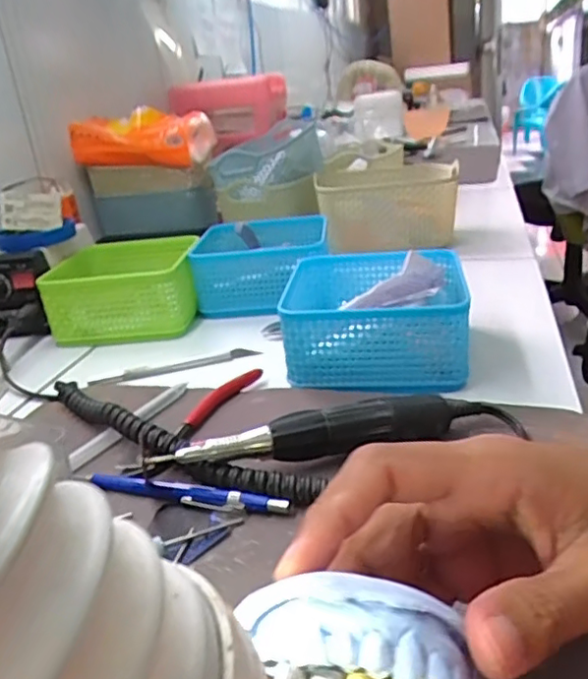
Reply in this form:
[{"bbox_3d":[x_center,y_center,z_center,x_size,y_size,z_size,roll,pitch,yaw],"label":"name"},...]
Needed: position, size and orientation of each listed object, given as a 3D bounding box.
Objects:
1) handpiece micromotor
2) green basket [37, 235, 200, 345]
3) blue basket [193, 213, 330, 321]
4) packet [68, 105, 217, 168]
[{"bbox_3d":[0.024,0.056,0.355,0.216,0.030,0.022,-10,23,-9],"label":"handpiece micromotor"},{"bbox_3d":[-0.162,-0.050,0.611,0.131,0.063,0.124,-6,23,-1],"label":"green basket"},{"bbox_3d":[-0.032,-0.077,0.634,0.130,0.063,0.129,-4,23,4],"label":"blue basket"},{"bbox_3d":[-0.198,-0.262,0.805,0.168,0.065,0.079,0,24,15],"label":"packet"}]

